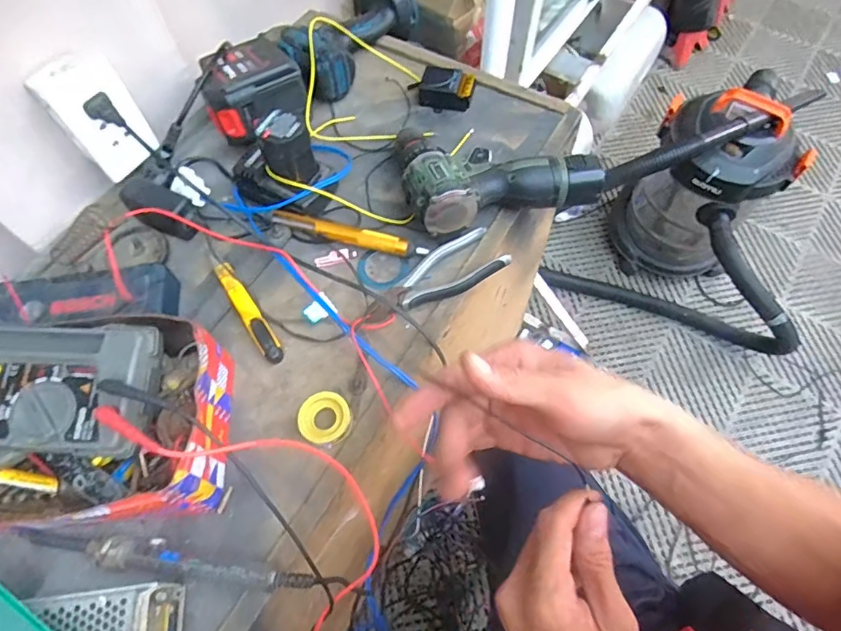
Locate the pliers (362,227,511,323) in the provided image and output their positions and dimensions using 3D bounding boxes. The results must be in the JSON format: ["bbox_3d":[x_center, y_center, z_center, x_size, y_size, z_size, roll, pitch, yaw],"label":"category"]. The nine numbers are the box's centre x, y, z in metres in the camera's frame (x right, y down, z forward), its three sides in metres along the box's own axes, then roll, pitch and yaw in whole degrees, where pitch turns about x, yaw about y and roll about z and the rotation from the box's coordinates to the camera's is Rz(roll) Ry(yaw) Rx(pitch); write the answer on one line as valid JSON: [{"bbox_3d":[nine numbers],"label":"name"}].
[{"bbox_3d":[0.011,-0.039,0.521,0.152,0.022,0.057,-26,66,-11],"label":"pliers"}]

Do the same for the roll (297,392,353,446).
[{"bbox_3d":[-0.086,0.094,0.468,0.045,0.022,0.043,0,63,1],"label":"roll"}]

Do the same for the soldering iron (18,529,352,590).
[{"bbox_3d":[-0.197,0.198,0.414,0.270,0.025,0.023,6,64,4],"label":"soldering iron"}]

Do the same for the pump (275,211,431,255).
[{"bbox_3d":[-0.076,-0.086,0.550,0.166,0.016,0.015,13,64,8],"label":"pump"}]

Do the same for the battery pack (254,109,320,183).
[{"bbox_3d":[-0.137,-0.169,0.539,0.050,0.074,0.046,-21,65,-9],"label":"battery pack"}]

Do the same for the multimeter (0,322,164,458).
[{"bbox_3d":[-0.290,0.053,0.394,0.181,0.033,0.100,1,63,2],"label":"multimeter"}]

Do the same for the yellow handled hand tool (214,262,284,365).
[{"bbox_3d":[-0.172,-0.004,0.517,0.020,0.016,0.121,-32,67,-14],"label":"yellow handled hand tool"}]

